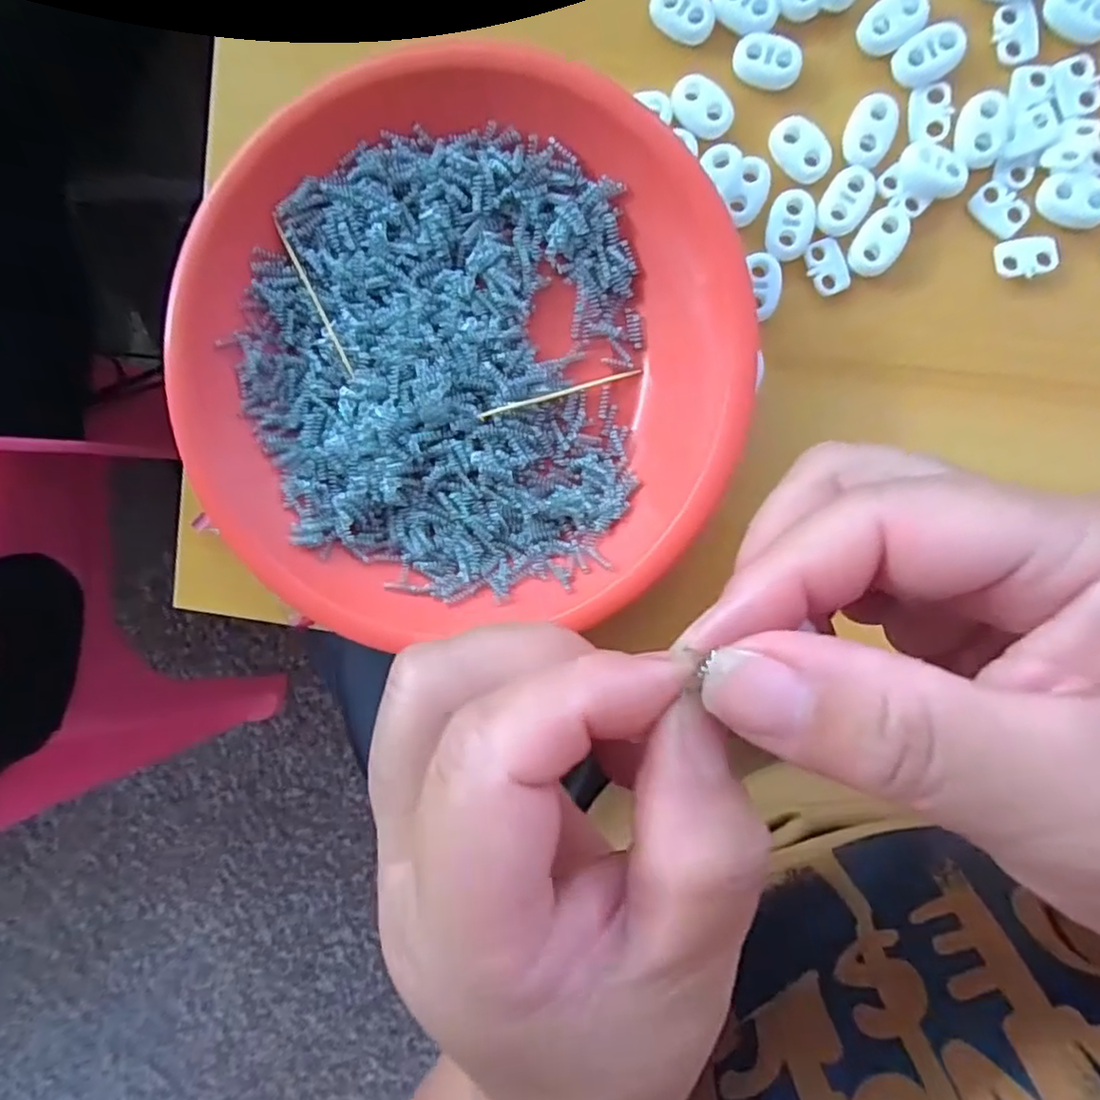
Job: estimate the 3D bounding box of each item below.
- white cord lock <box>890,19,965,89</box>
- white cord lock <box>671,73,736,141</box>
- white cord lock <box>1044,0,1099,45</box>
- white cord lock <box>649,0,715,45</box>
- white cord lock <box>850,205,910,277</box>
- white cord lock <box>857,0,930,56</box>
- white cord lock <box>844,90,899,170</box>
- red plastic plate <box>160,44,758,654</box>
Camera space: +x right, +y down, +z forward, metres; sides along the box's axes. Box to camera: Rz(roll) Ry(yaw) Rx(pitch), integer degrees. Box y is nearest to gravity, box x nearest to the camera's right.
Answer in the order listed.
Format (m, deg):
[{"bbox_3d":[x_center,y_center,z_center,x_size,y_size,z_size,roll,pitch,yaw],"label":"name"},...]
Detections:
[{"bbox_3d":[0.123,-0.160,0.218,0.021,0.005,0.016,-32,92,8],"label":"white cord lock"},{"bbox_3d":[0.052,-0.149,0.227,0.015,0.004,0.023,-43,90,8],"label":"white cord lock"},{"bbox_3d":[0.167,-0.170,0.212,0.015,0.006,0.022,-41,90,8],"label":"white cord lock"},{"bbox_3d":[0.045,-0.182,0.228,0.023,0.004,0.015,26,97,3],"label":"white cord lock"},{"bbox_3d":[0.110,-0.103,0.225,0.014,0.004,0.024,30,98,2],"label":"white cord lock"},{"bbox_3d":[0.112,-0.172,0.220,0.021,0.005,0.015,-37,91,8],"label":"white cord lock"},{"bbox_3d":[0.105,-0.137,0.221,0.015,0.004,0.024,14,97,4],"label":"white cord lock"},{"bbox_3d":[-0.033,-0.067,0.233,0.186,0.025,0.184,1,95,6],"label":"red plastic plate"}]

